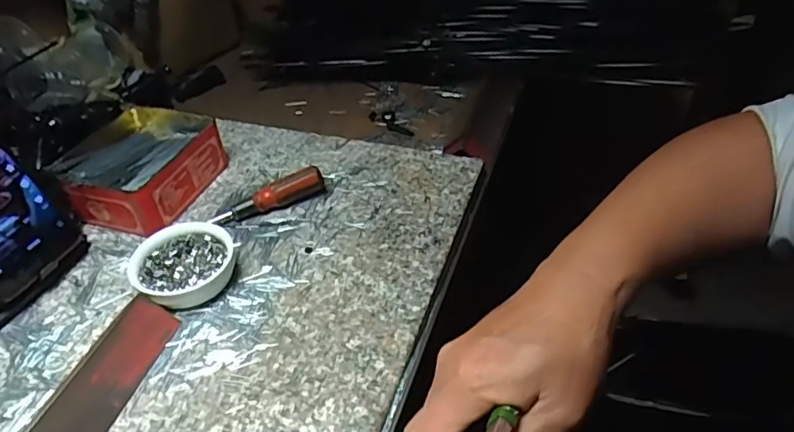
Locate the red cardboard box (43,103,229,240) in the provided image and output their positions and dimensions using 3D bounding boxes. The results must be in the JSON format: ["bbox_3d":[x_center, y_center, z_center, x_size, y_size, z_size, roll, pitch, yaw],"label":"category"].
[{"bbox_3d":[-0.232,-0.048,0.505,0.116,0.046,0.131,8,42,12],"label":"red cardboard box"}]

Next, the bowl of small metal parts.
[{"bbox_3d":[-0.156,0.037,0.408,0.070,0.029,0.064,-2,40,1],"label":"bowl of small metal parts"}]

